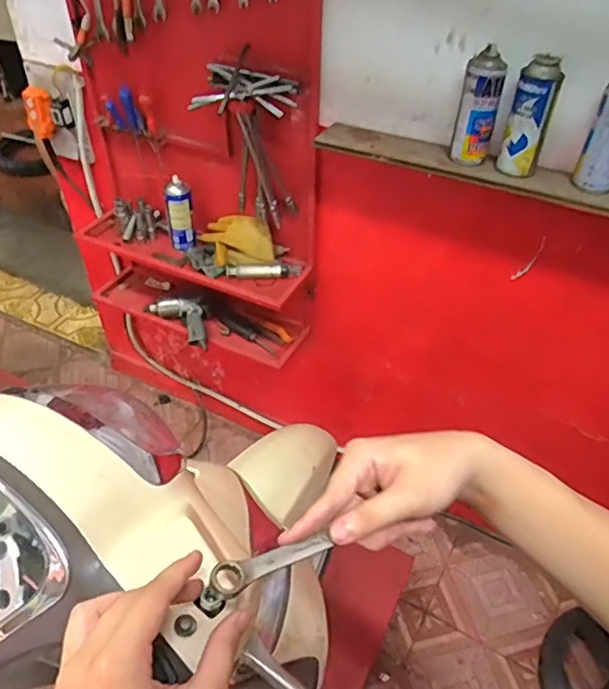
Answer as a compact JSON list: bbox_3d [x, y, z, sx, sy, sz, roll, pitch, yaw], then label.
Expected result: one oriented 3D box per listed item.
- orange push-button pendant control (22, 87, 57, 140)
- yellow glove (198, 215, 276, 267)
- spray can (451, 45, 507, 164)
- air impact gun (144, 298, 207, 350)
[{"bbox_3d":[-0.656,-0.572,1.440,0.066,0.111,0.066,-18,47,-19],"label":"orange push-button pendant control"},{"bbox_3d":[-0.160,-0.247,1.372,0.210,0.113,0.067,1,12,19],"label":"yellow glove"},{"bbox_3d":[0.295,-0.401,0.984,0.065,0.165,0.061,14,45,13],"label":"spray can"},{"bbox_3d":[-0.313,-0.071,1.507,0.228,0.044,0.094,32,52,28],"label":"air impact gun"}]

